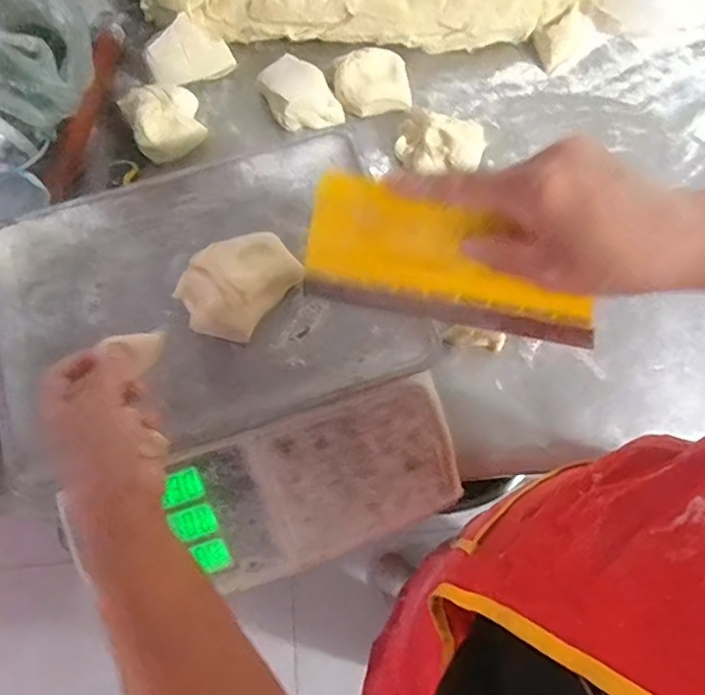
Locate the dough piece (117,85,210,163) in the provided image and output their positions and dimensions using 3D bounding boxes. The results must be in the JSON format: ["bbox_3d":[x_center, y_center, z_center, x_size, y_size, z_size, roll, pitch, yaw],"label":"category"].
[{"bbox_3d":[-0.204,-0.251,0.652,0.077,0.041,0.079,0,70,1],"label":"dough piece"}]

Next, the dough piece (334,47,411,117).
[{"bbox_3d":[0.023,-0.293,0.660,0.083,0.043,0.059,-12,70,-3],"label":"dough piece"}]

